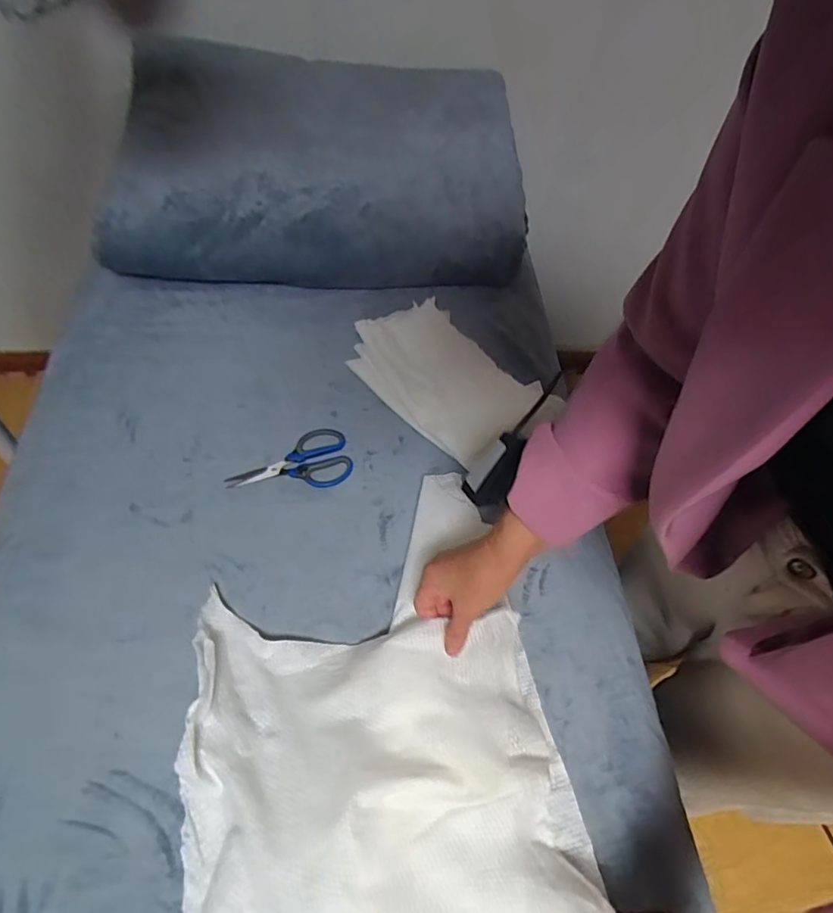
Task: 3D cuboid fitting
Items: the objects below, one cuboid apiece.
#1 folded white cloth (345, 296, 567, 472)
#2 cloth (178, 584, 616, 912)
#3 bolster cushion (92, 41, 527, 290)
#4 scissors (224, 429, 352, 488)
[{"bbox_3d":[0.034,-0.107,0.701,0.156,0.033,0.242,-33,67,-22],"label":"folded white cloth"},{"bbox_3d":[-0.005,0.338,0.408,0.330,0.076,0.503,-16,62,-14],"label":"cloth"},{"bbox_3d":[-0.135,-0.439,0.812,0.586,0.206,0.350,-3,59,-6],"label":"bolster cushion"},{"bbox_3d":[-0.154,0.009,0.644,0.143,0.007,0.075,-11,61,-11],"label":"scissors"}]

